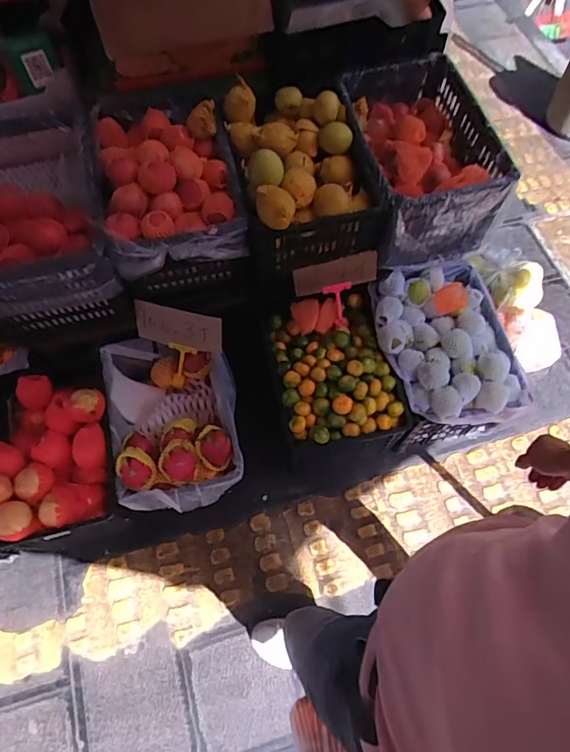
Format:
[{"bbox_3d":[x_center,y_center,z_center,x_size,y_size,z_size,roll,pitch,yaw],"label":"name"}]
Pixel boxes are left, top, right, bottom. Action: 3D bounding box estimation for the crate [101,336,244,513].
[{"bbox_3d":[-0.314,0.125,1.371,0.355,0.161,0.507,-10,65,-5],"label":"crate"}]

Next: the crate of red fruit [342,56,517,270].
[{"bbox_3d":[0.376,-0.617,1.394,0.323,0.275,0.484,-12,65,-6],"label":"crate of red fruit"}]

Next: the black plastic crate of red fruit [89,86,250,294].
[{"bbox_3d":[-0.313,-0.534,1.311,0.363,0.232,0.574,-14,66,-7],"label":"black plastic crate of red fruit"}]

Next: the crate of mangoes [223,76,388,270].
[{"bbox_3d":[0.035,-0.562,1.308,0.359,0.226,0.470,-14,66,-7],"label":"crate of mangoes"}]

